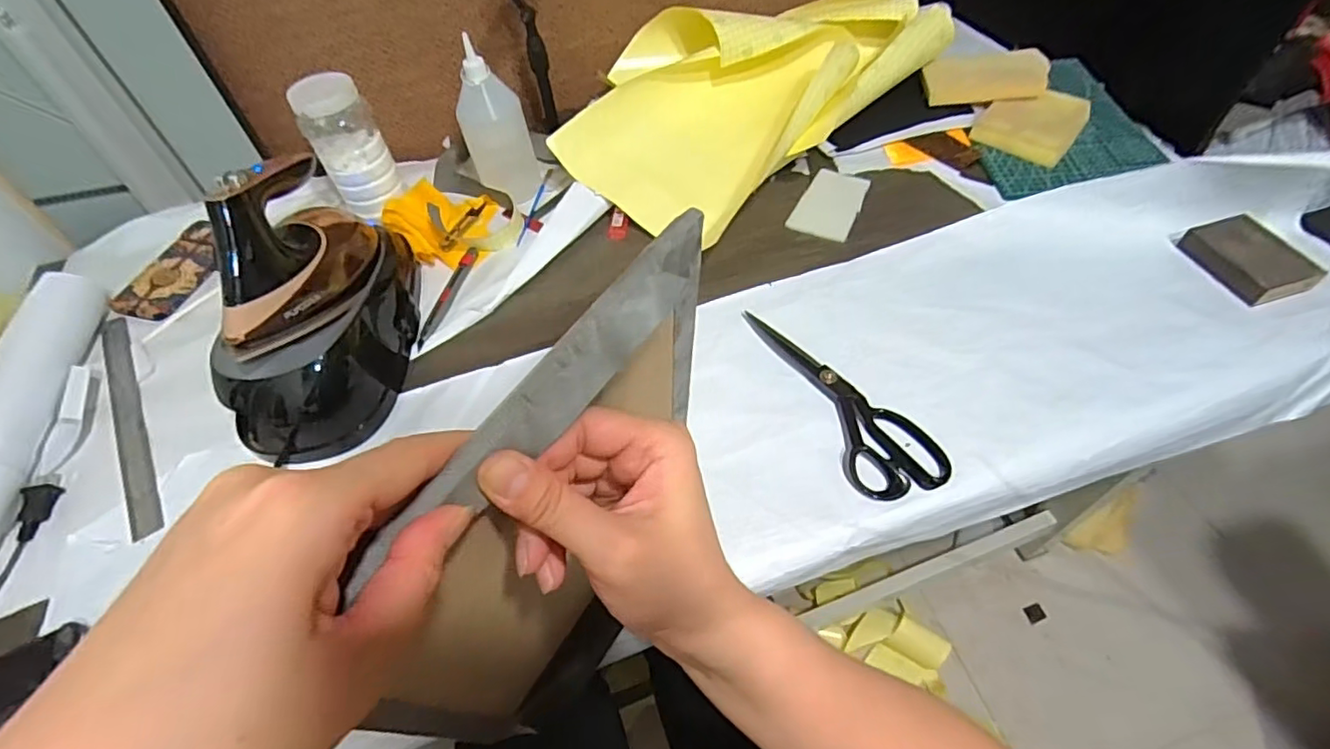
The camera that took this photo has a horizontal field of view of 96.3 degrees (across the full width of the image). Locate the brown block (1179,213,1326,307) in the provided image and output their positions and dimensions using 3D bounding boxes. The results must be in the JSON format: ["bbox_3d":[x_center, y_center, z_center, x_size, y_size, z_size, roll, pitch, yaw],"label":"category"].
[{"bbox_3d":[0.601,-0.121,0.613,0.072,0.027,0.103,-17,55,-8],"label":"brown block"}]

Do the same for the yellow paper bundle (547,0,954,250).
[{"bbox_3d":[0.100,-0.395,0.810,0.531,0.123,0.307,-39,60,-22],"label":"yellow paper bundle"}]

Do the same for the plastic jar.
[{"bbox_3d":[-0.376,-0.270,0.707,0.063,0.148,0.070,17,57,16],"label":"plastic jar"}]

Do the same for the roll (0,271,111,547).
[{"bbox_3d":[-0.643,0.033,0.590,0.050,0.058,0.358,-11,54,-3],"label":"roll"}]

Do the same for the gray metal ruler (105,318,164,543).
[{"bbox_3d":[-0.557,0.045,0.619,0.028,0.010,0.314,-31,58,-17],"label":"gray metal ruler"}]

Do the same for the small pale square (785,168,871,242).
[{"bbox_3d":[0.206,-0.211,0.736,0.072,0.007,0.117,23,59,20],"label":"small pale square"}]

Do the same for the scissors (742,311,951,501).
[{"bbox_3d":[0.168,0.012,0.570,0.081,0.015,0.235,-19,55,-9],"label":"scissors"}]

